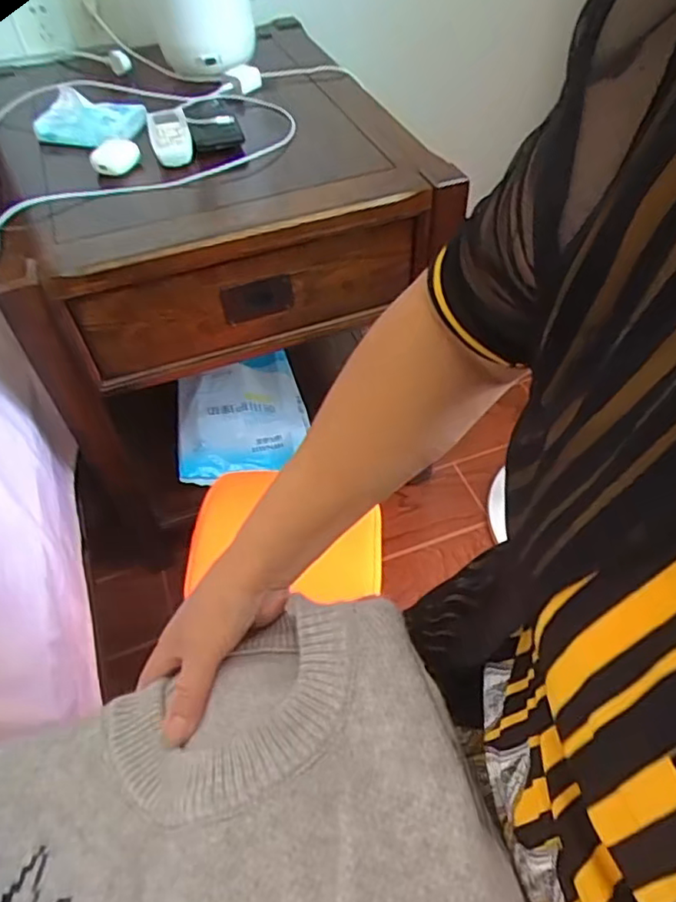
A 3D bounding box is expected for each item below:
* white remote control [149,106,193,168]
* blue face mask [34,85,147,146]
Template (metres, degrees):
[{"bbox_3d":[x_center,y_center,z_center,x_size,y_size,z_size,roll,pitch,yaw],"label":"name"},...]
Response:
[{"bbox_3d":[-0.227,-0.430,0.824,0.050,0.017,0.159,-14,51,-9],"label":"white remote control"},{"bbox_3d":[-0.349,-0.468,0.854,0.154,0.031,0.100,13,52,13],"label":"blue face mask"}]

